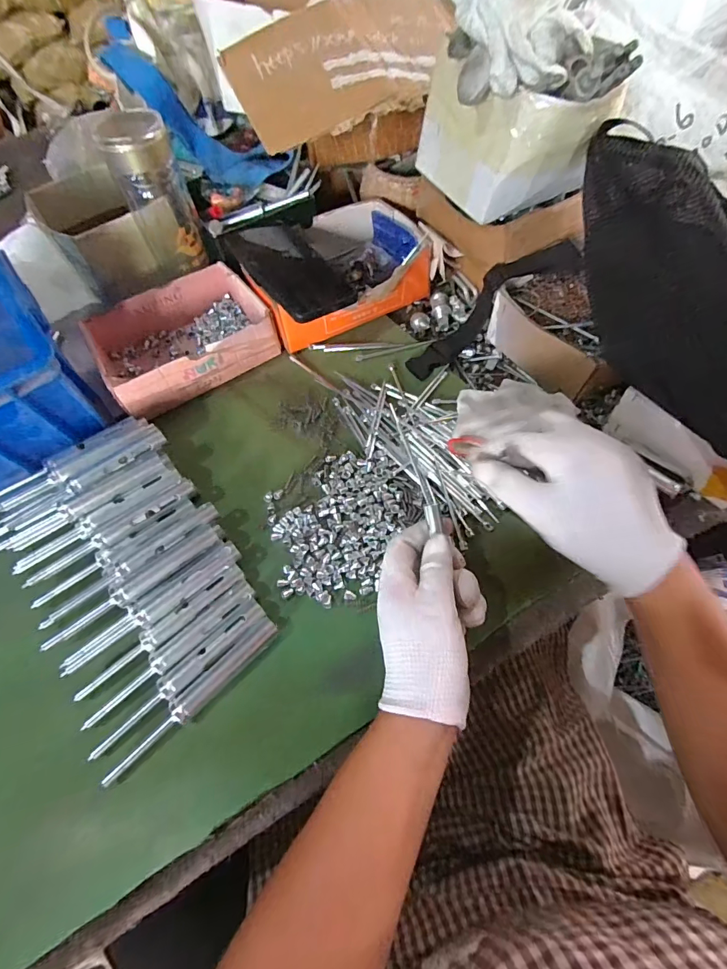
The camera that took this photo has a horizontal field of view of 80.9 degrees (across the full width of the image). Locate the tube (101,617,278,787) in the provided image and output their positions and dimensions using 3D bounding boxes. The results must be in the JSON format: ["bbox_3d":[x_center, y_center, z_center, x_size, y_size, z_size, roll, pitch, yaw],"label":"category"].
[{"bbox_3d":[-0.119,0.153,0.307,0.014,0.015,0.140,39,70,23],"label":"tube"}]

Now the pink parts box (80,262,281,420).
[{"bbox_3d":[-0.200,-0.162,0.469,0.170,0.052,0.134,-34,63,-15],"label":"pink parts box"}]

